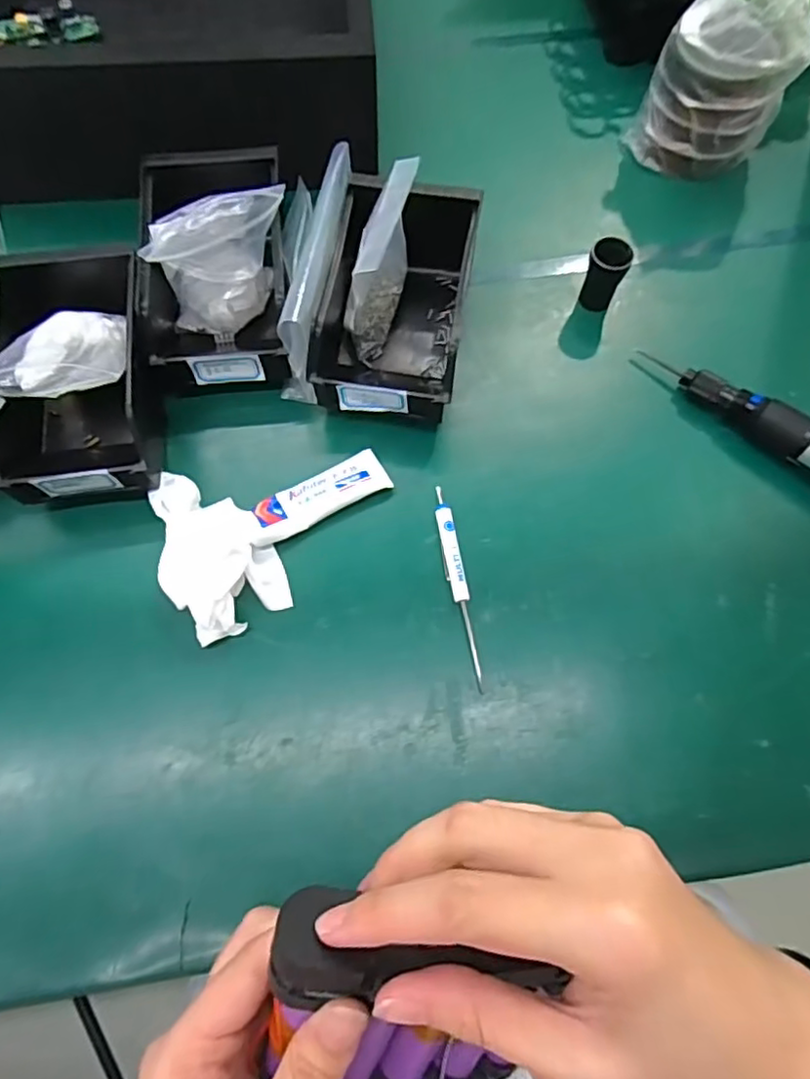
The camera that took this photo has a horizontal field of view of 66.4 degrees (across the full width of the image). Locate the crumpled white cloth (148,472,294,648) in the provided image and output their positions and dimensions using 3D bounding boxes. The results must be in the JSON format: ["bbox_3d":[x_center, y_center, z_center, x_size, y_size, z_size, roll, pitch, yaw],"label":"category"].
[{"bbox_3d":[-0.138,0.004,0.430,0.073,0.029,0.126,-32,73,-12],"label":"crumpled white cloth"}]

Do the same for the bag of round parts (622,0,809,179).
[{"bbox_3d":[0.274,-0.409,0.519,0.110,0.162,0.110,26,71,9],"label":"bag of round parts"}]

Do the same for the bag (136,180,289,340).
[{"bbox_3d":[-0.134,-0.204,0.464,0.098,0.096,0.044,-9,70,-4],"label":"bag"}]

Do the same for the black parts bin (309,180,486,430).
[{"bbox_3d":[-0.005,-0.180,0.478,0.099,0.078,0.171,9,69,3],"label":"black parts bin"}]

